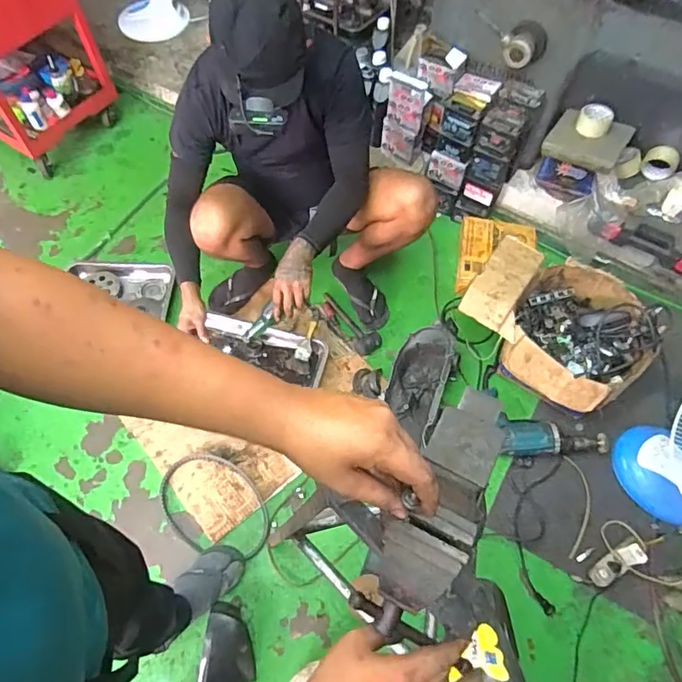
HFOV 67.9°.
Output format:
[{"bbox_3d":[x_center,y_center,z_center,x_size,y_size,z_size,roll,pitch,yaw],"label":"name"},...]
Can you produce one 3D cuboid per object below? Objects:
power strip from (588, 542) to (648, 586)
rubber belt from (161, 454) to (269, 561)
[{"bbox_3d":[0.655,0.529,1.202,0.138,0.028,0.052,-40,66,8],"label":"power strip"},{"bbox_3d":[-0.317,0.416,1.272,0.216,0.011,0.311,-36,68,-19],"label":"rubber belt"}]

